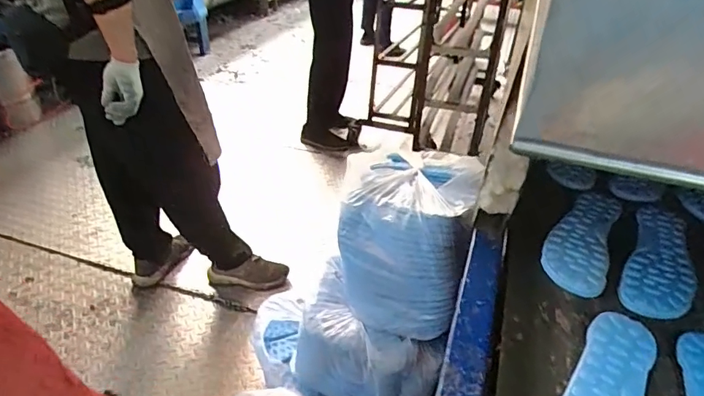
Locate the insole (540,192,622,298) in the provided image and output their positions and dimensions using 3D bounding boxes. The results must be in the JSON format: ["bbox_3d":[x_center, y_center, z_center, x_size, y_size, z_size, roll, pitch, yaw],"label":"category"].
[{"bbox_3d":[0.322,0.050,0.655,0.079,0.008,0.231,19,38,24],"label":"insole"}]

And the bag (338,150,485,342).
[{"bbox_3d":[0.103,0.060,0.933,0.241,0.233,0.321,12,36,14],"label":"bag"}]

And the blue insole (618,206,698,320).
[{"bbox_3d":[0.410,0.078,0.621,0.077,0.004,0.238,21,39,26],"label":"blue insole"}]

